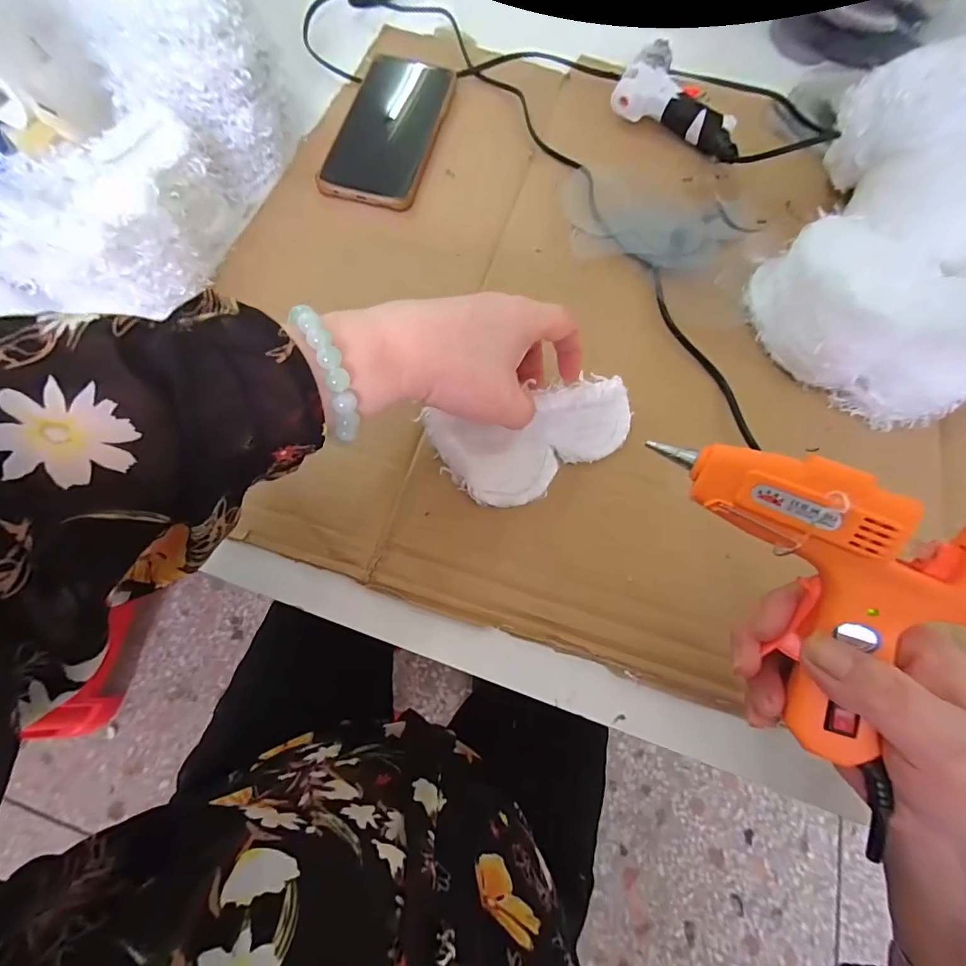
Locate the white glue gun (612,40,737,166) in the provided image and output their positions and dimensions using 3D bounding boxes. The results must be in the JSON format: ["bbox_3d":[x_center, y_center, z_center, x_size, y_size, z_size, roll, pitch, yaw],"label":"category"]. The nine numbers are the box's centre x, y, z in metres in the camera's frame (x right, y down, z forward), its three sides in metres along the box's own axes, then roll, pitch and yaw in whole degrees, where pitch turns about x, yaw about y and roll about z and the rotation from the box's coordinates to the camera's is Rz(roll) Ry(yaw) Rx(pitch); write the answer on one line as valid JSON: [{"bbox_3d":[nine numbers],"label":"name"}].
[{"bbox_3d":[0.187,-0.348,0.413,0.119,0.030,0.095,29,70,9],"label":"white glue gun"}]

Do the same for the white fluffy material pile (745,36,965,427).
[{"bbox_3d":[0.347,-0.165,0.302,0.245,0.123,0.259,31,71,9],"label":"white fluffy material pile"}]

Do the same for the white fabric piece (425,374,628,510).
[{"bbox_3d":[0.037,-0.032,0.294,0.129,0.013,0.069,-24,93,-10],"label":"white fabric piece"}]

